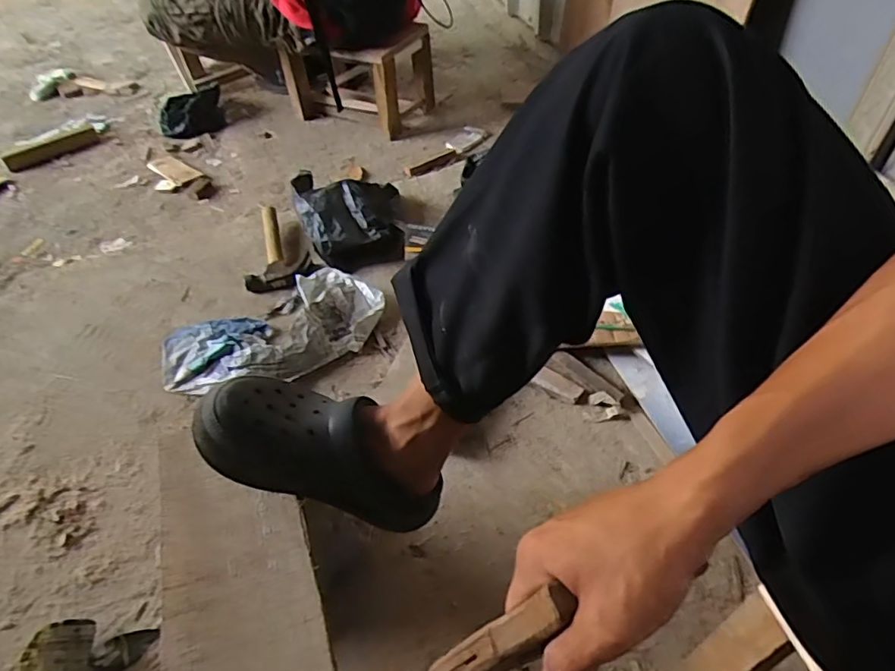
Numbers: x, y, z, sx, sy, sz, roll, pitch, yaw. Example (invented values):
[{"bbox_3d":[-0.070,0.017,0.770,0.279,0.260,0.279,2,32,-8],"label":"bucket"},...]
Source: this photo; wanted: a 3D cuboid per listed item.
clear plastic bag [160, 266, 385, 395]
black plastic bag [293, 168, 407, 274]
[{"bbox_3d":[-0.288,-0.007,0.933,0.373,0.047,0.192,-20,49,-12],"label":"clear plastic bag"},{"bbox_3d":[-0.193,-0.224,1.103,0.199,0.120,0.202,-9,48,-2],"label":"black plastic bag"}]

